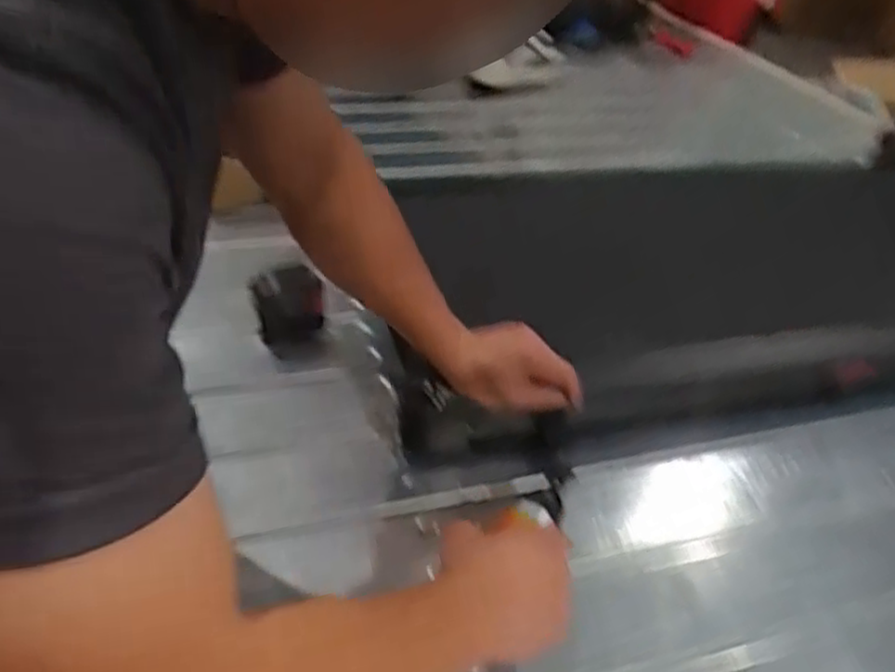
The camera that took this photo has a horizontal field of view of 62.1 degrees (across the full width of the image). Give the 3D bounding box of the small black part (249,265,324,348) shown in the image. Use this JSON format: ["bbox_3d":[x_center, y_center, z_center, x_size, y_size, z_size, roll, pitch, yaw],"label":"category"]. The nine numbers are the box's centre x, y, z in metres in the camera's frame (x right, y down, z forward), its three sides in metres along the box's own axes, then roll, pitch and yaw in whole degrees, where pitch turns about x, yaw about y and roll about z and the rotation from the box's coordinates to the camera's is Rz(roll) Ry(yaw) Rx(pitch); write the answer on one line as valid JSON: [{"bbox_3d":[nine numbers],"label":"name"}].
[{"bbox_3d":[-0.184,-0.034,0.860,0.078,0.078,0.064,-11,40,-23],"label":"small black part"}]

